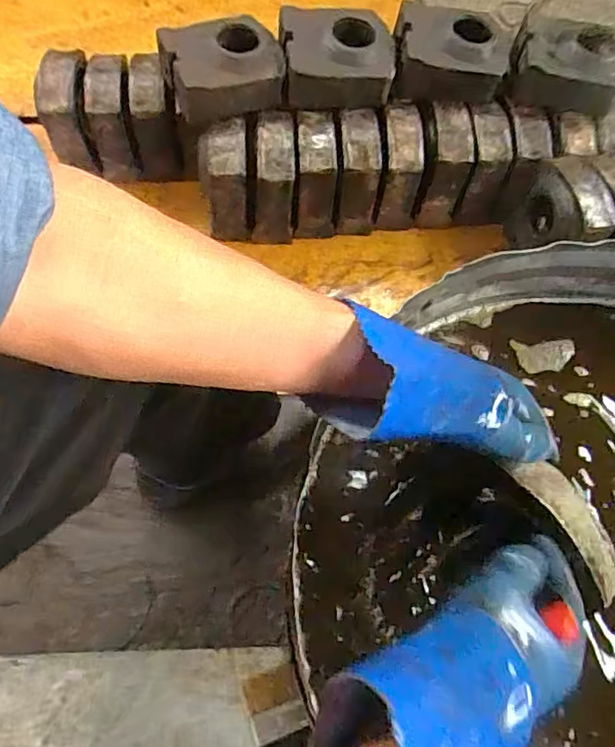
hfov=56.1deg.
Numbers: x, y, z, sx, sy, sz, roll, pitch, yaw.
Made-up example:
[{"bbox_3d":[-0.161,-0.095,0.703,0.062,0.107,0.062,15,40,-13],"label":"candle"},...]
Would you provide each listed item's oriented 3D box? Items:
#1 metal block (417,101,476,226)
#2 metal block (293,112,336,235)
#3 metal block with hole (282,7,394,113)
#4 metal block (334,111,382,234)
[{"bbox_3d":[0.245,-0.374,1.052,0.071,0.180,0.114,5,62,-1],"label":"metal block"},{"bbox_3d":[0.014,-0.344,1.011,0.068,0.163,0.125,2,62,-2],"label":"metal block"},{"bbox_3d":[0.050,-0.529,0.965,0.180,0.081,0.152,-5,62,-6],"label":"metal block with hole"},{"bbox_3d":[0.089,-0.353,1.049,0.071,0.193,0.120,1,62,-3],"label":"metal block"}]

